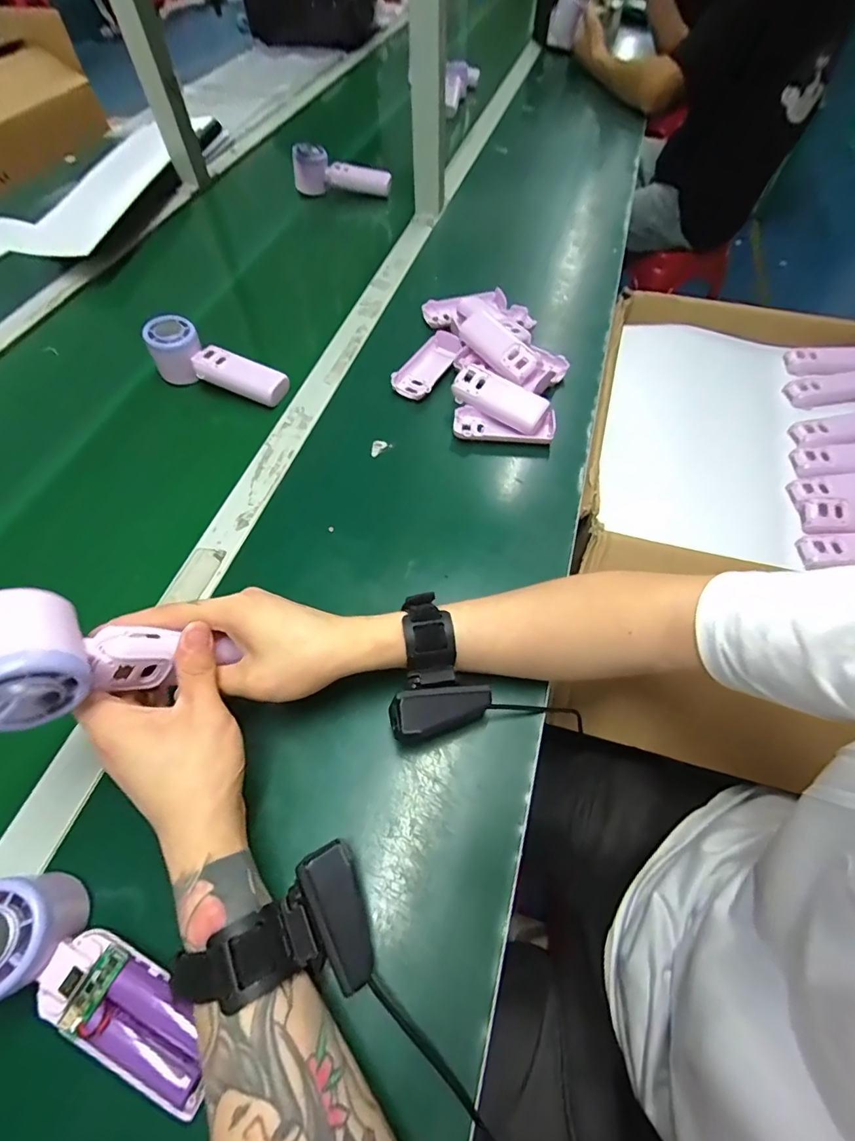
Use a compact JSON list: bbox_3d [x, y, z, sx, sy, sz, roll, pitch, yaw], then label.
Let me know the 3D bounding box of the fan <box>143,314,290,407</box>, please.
[{"bbox_3d":[-0.246,-0.237,0.553,0.166,0.054,0.053,23,62,15],"label":"fan"}]

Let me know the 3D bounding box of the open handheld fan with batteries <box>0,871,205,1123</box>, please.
[{"bbox_3d":[-0.193,0.237,0.273,0.160,0.052,0.050,34,63,2],"label":"open handheld fan with batteries"}]

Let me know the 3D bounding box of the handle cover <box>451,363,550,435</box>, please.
[{"bbox_3d":[0.080,-0.190,0.524,0.104,0.015,0.043,27,97,7],"label":"handle cover"}]

